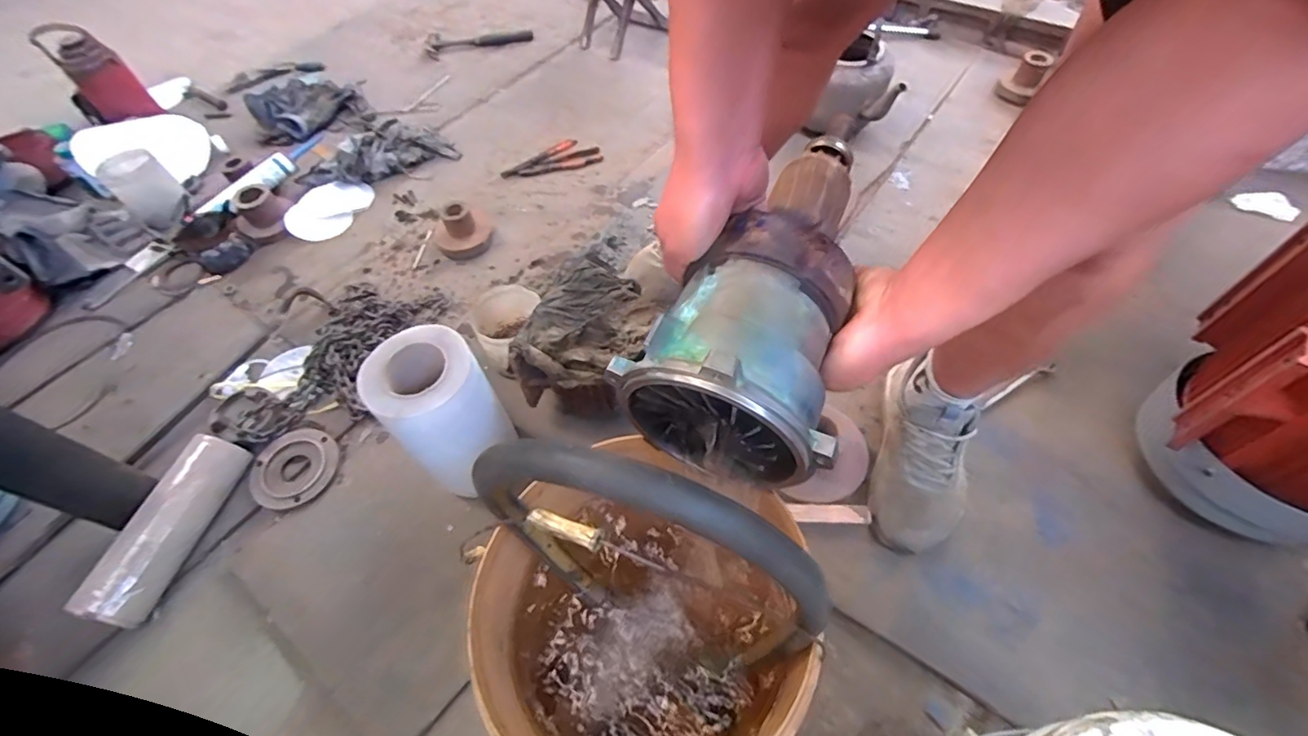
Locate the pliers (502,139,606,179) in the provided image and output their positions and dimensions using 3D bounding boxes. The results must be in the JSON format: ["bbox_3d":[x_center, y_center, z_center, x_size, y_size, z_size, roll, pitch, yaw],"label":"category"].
[{"bbox_3d":[-0.249,-0.497,1.334,0.230,0.016,0.097,-19,55,-9],"label":"pliers"}]

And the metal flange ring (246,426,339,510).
[{"bbox_3d":[-0.584,0.162,0.904,0.131,0.017,0.133,-3,54,3],"label":"metal flange ring"}]

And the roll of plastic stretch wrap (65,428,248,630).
[{"bbox_3d":[-0.726,0.234,0.831,0.078,0.078,0.269,9,55,12],"label":"roll of plastic stretch wrap"}]

